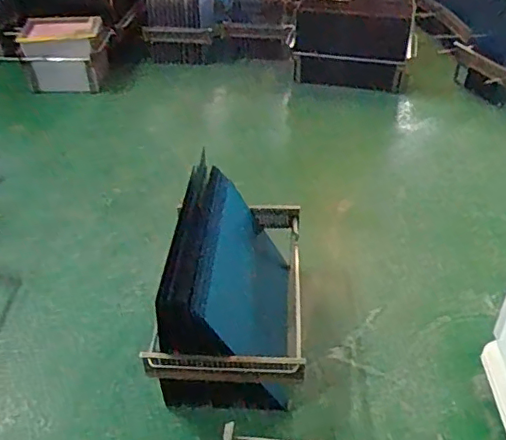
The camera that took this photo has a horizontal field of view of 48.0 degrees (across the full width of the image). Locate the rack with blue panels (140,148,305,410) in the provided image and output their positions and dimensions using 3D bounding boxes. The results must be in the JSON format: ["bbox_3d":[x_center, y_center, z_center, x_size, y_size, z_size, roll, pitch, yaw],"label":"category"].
[{"bbox_3d":[-0.047,0.166,1.720,0.397,0.439,0.687,3,38,3],"label":"rack with blue panels"}]

